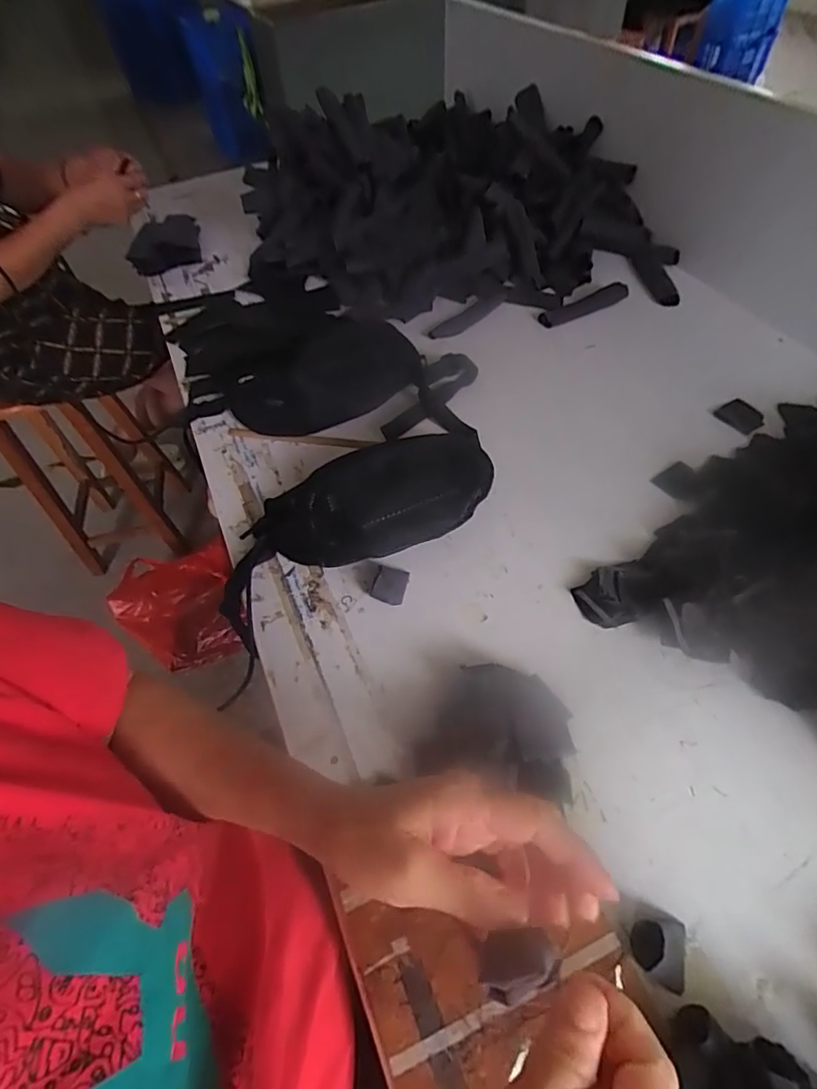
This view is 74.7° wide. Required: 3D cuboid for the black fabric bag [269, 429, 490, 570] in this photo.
[{"bbox_3d":[-0.033,-0.051,0.617,0.282,0.077,0.125,-12,53,-4],"label":"black fabric bag"}]

